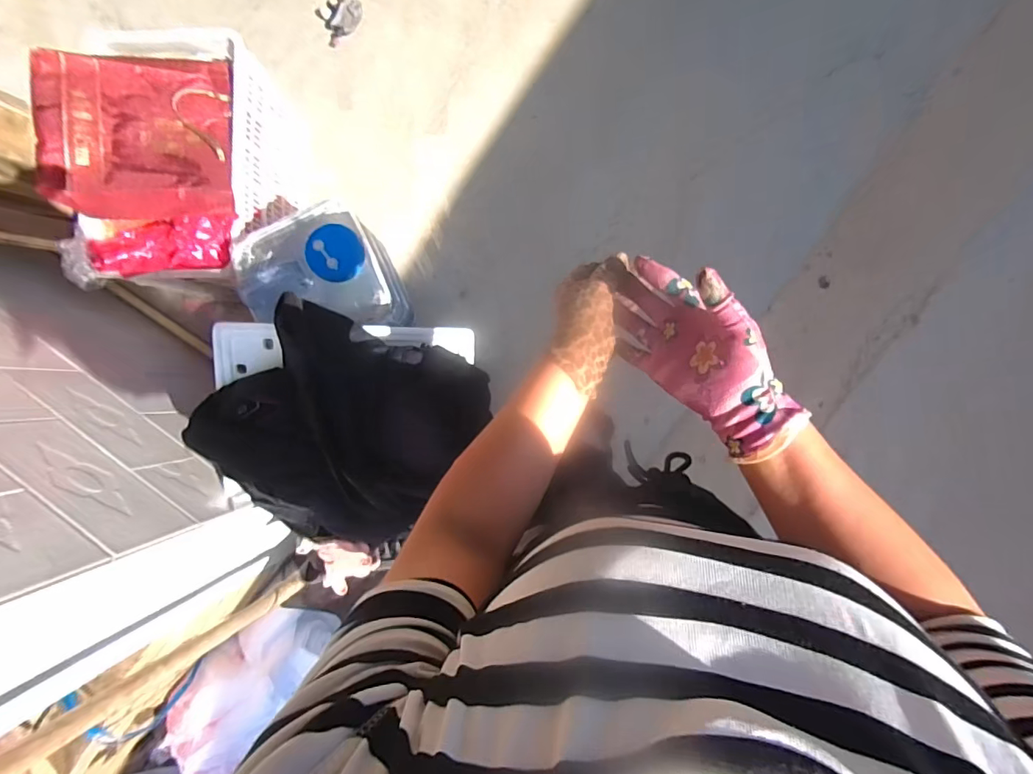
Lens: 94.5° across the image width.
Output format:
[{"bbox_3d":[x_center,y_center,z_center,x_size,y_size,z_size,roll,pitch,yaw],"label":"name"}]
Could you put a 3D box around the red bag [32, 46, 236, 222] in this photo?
[{"bbox_3d":[-0.760,-0.518,0.966,0.312,0.126,0.351,-6,89,3],"label":"red bag"}]

